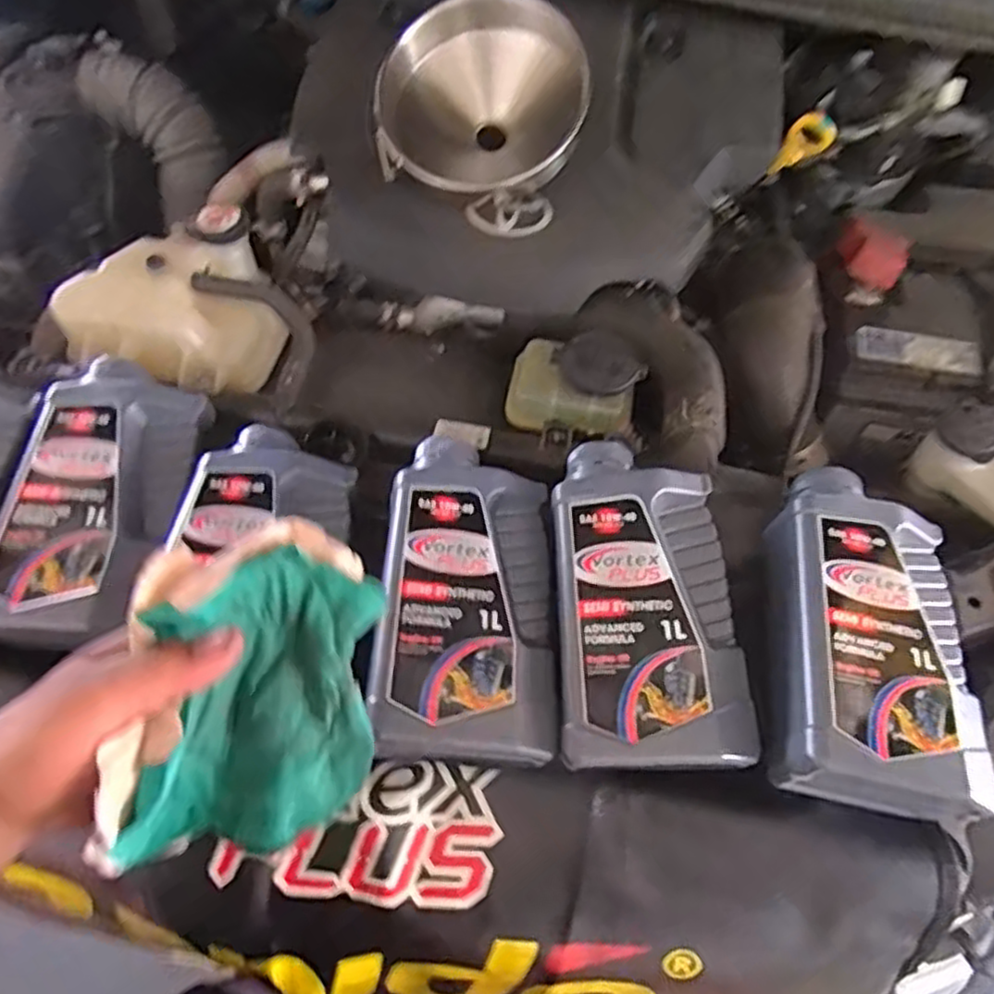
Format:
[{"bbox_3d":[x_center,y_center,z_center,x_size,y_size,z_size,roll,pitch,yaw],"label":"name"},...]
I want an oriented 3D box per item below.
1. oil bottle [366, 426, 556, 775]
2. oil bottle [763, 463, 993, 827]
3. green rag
[{"bbox_3d":[-0.023,0.059,0.485,0.122,0.053,0.220,1,59,0],"label":"oil bottle"},{"bbox_3d":[0.239,0.079,0.470,0.125,0.055,0.230,7,59,4],"label":"oil bottle"},{"bbox_3d":[-0.104,0.090,0.311,0.080,0.111,0.132,10,60,5],"label":"green rag"}]

